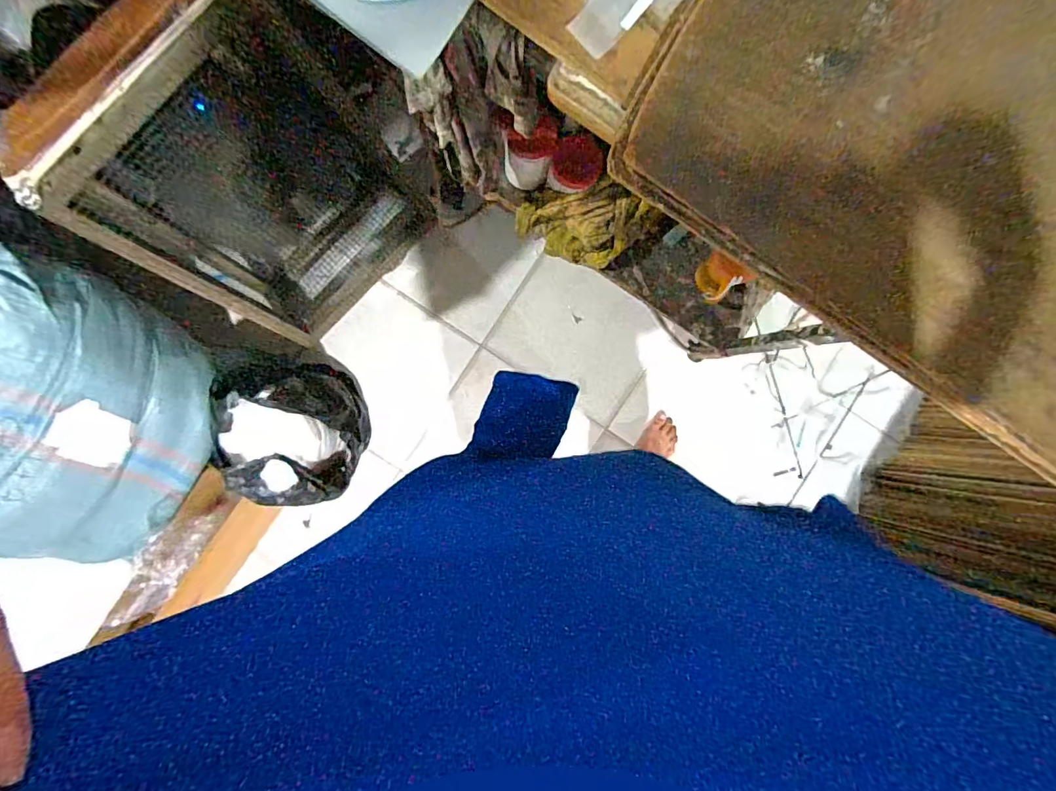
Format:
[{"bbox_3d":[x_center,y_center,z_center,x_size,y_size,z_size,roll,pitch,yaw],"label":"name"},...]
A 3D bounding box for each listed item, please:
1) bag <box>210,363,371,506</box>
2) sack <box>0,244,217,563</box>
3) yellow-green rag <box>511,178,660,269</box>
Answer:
[{"bbox_3d":[-0.552,0.081,1.176,0.293,0.309,0.303,-2,92,0],"label":"bag"},{"bbox_3d":[-0.870,0.053,0.901,0.341,0.378,0.574,30,92,-1],"label":"sack"},{"bbox_3d":[0.116,-0.371,1.043,0.277,0.114,0.138,21,92,-1],"label":"yellow-green rag"}]

